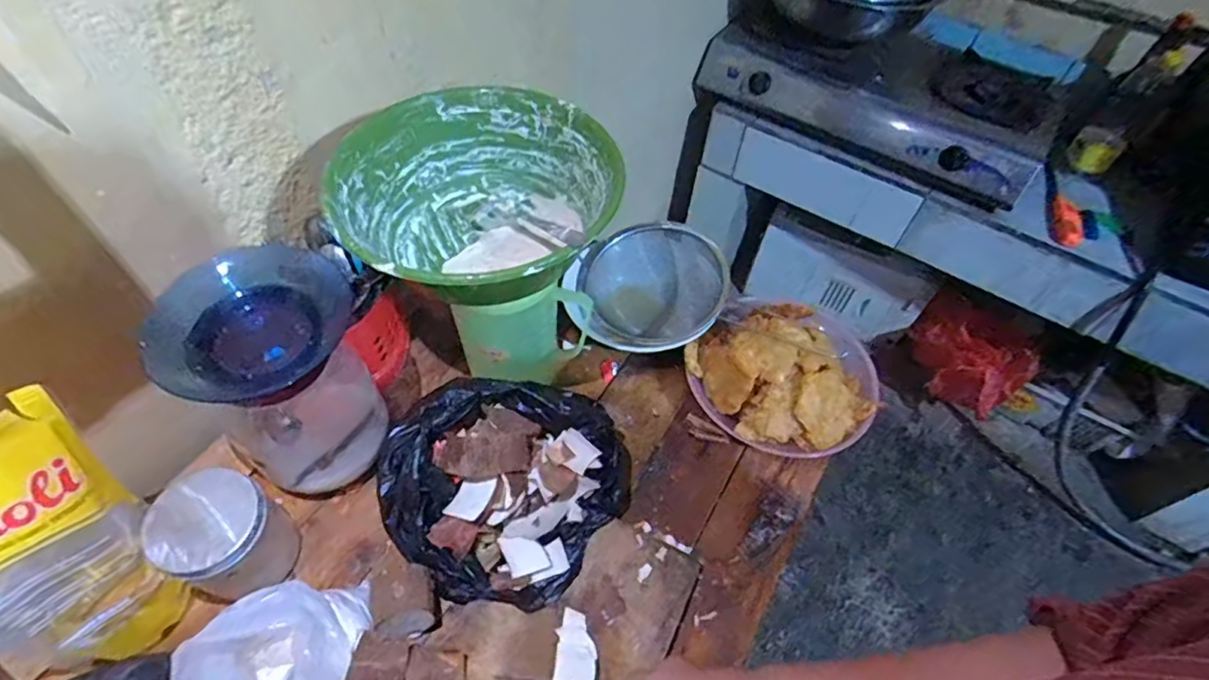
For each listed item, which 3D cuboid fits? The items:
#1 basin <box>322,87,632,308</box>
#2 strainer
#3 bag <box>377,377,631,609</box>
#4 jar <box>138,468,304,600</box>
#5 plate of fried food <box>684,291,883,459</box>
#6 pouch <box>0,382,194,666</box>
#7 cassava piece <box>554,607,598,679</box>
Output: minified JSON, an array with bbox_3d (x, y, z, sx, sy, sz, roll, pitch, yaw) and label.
[{"bbox_3d":[-0.114,-0.118,0.534,0.219,0.086,0.238,2,53,-3],"label":"basin"},{"bbox_3d":[0.059,-0.057,0.730,0.197,0.066,0.158,-25,59,-21],"label":"strainer"},{"bbox_3d":[-0.092,0.124,0.594,0.208,0.089,0.235,32,57,19],"label":"bag"},{"bbox_3d":[-0.336,0.176,0.539,0.085,0.102,0.085,2,53,-3],"label":"jar"},{"bbox_3d":[0.206,0.028,0.680,0.204,0.077,0.192,2,53,-3],"label":"plate of fried food"},{"bbox_3d":[-0.403,0.167,0.445,0.057,0.242,0.146,32,57,18],"label":"pouch"},{"bbox_3d":[-0.028,0.275,0.512,0.043,0.020,0.093,4,35,-2],"label":"cassava piece"}]

